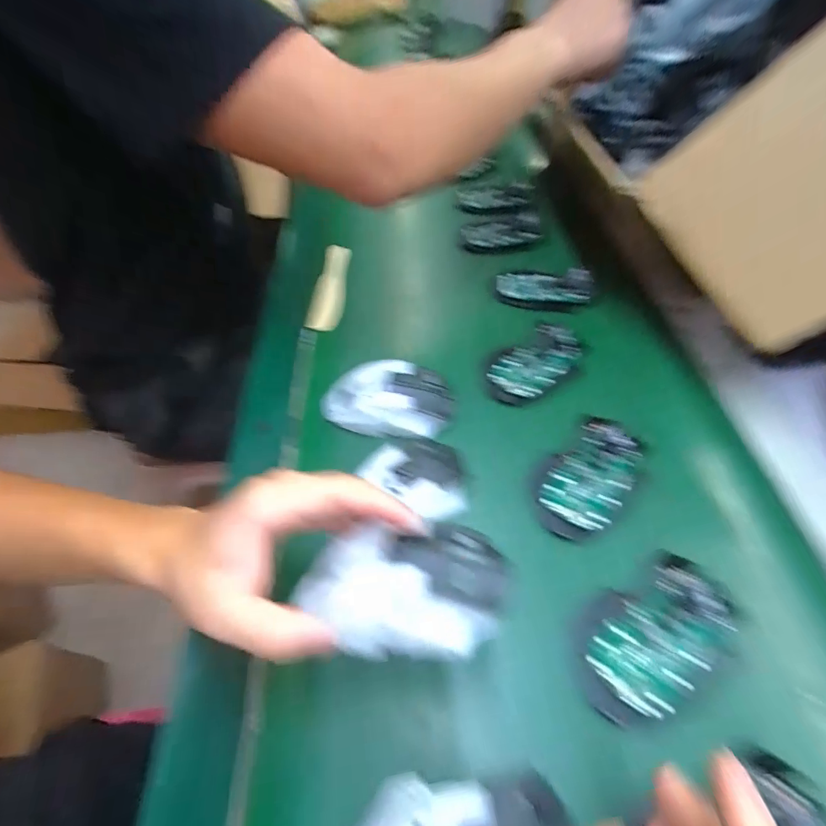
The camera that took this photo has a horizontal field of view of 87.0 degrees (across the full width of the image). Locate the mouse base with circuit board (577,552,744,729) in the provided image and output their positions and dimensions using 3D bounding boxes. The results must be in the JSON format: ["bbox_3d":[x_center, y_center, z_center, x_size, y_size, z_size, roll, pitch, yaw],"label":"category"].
[{"bbox_3d":[0.153,0.139,0.273,0.112,0.017,0.064,-26,55,-16],"label":"mouse base with circuit board"}]

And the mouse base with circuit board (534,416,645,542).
[{"bbox_3d":[0.139,0.050,0.342,0.058,0.021,0.101,34,61,26],"label":"mouse base with circuit board"}]

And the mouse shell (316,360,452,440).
[{"bbox_3d":[-0.023,-0.013,0.395,0.116,0.035,0.063,6,53,8],"label":"mouse shell"}]

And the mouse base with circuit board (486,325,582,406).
[{"bbox_3d":[0.118,-0.050,0.426,0.101,0.017,0.055,-34,58,-21],"label":"mouse base with circuit board"}]

